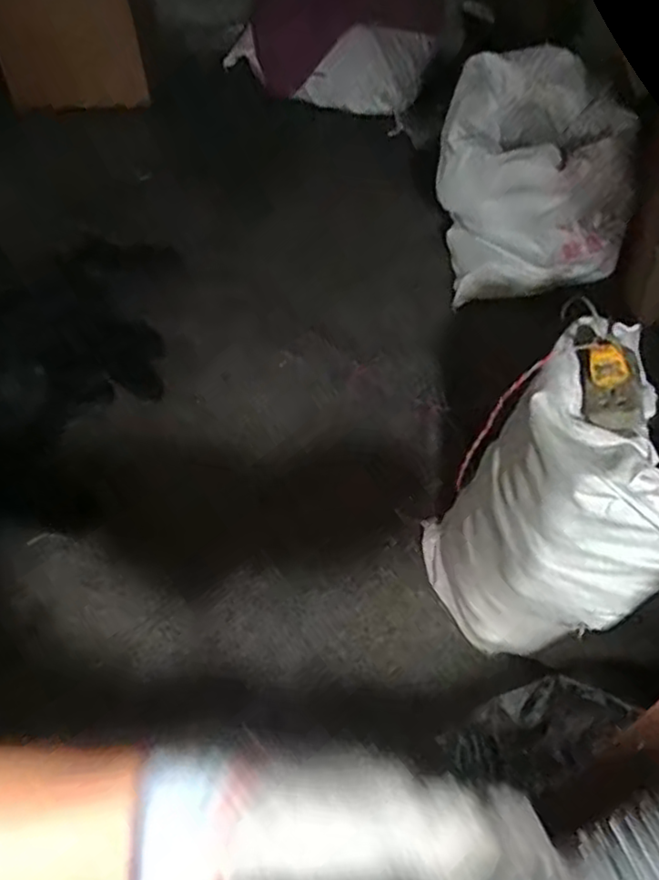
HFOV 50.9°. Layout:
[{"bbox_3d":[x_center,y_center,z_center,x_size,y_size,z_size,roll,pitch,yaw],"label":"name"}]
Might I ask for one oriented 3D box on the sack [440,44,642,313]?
[{"bbox_3d":[0.443,-0.562,1.513,0.385,0.359,0.447,9,49,12],"label":"sack"}]

